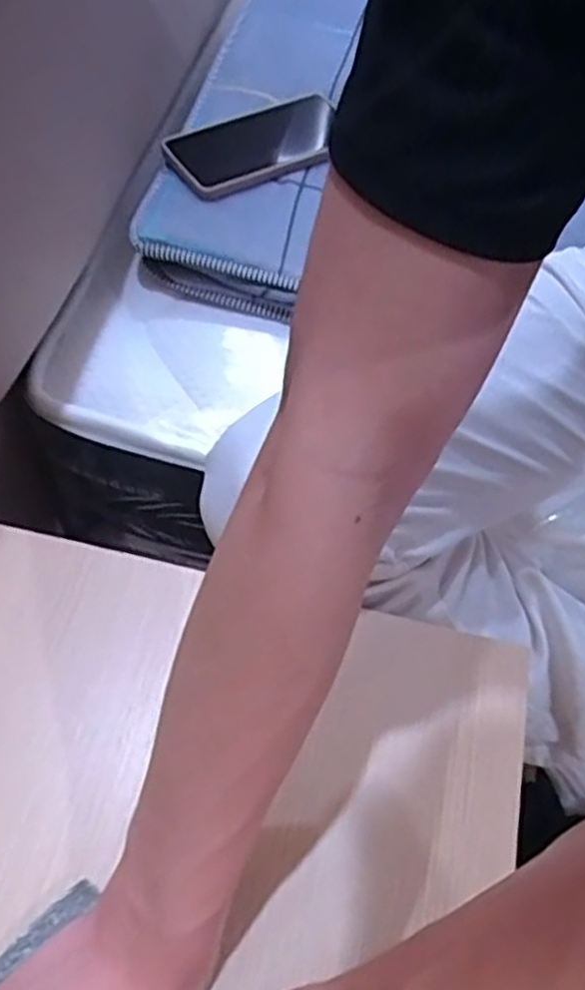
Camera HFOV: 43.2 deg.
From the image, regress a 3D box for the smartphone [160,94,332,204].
[{"bbox_3d":[-0.030,-0.307,0.642,0.150,0.011,0.088,-25,66,-16],"label":"smartphone"}]

